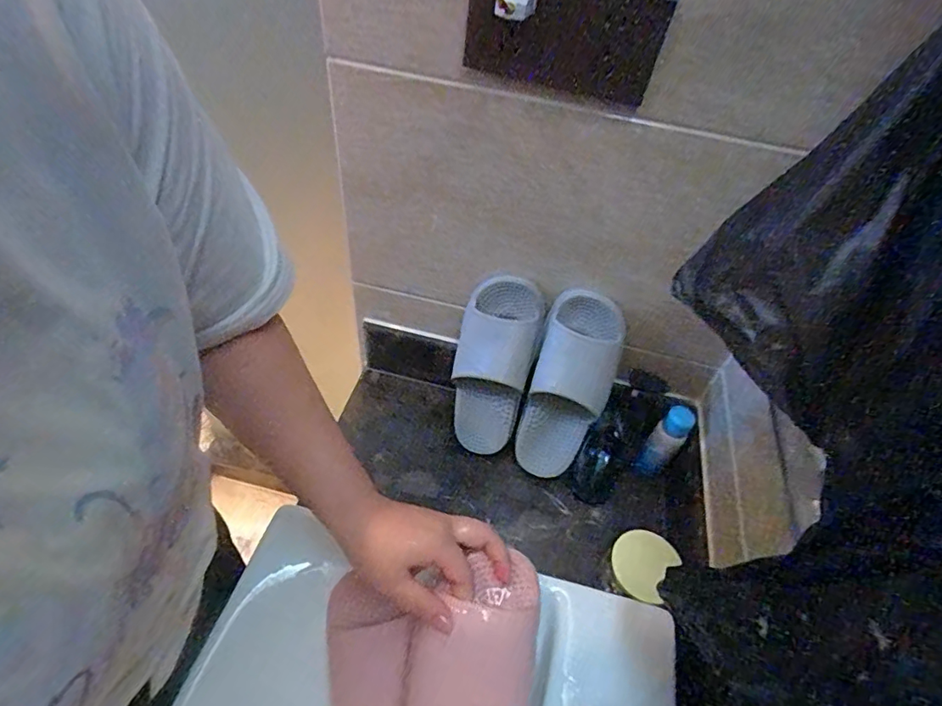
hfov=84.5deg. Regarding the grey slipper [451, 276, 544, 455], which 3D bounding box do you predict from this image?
[{"bbox_3d":[0.025,0.028,0.701,0.101,0.262,0.066,13,24,5],"label":"grey slipper"}]

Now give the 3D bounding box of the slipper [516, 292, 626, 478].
[{"bbox_3d":[0.121,0.059,0.682,0.104,0.278,0.068,20,22,11],"label":"slipper"}]

